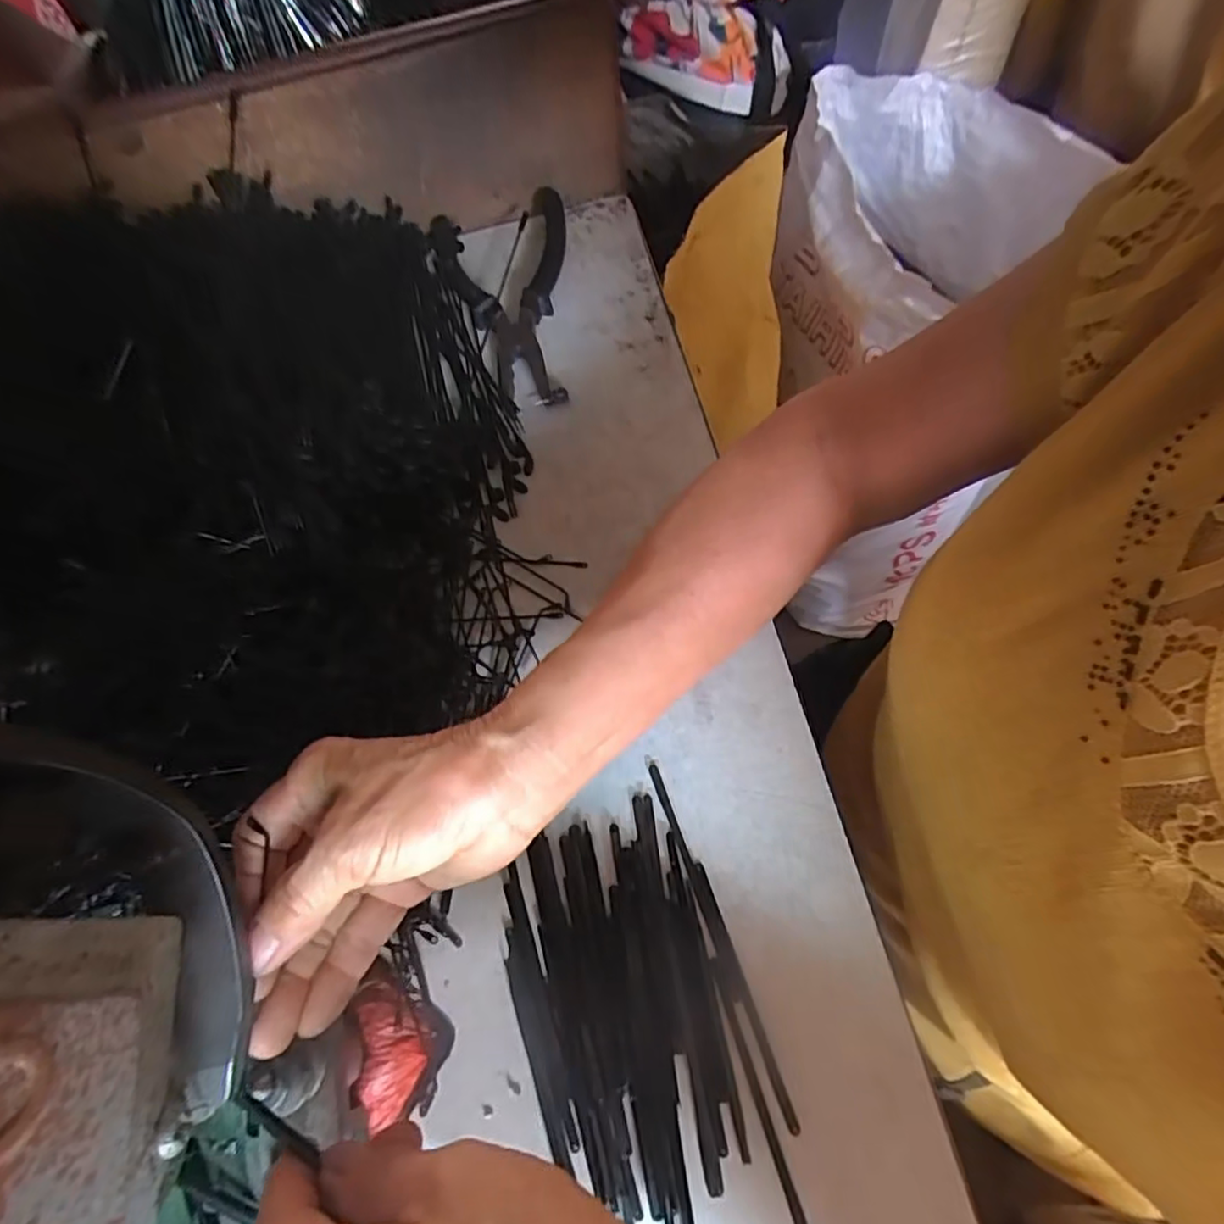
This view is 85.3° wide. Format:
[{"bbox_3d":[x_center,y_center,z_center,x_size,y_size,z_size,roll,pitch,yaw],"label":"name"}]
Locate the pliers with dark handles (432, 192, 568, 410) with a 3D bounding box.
[{"bbox_3d":[-0.060,-0.213,0.440,0.093,0.013,0.187,-18,64,-2],"label":"pliers with dark handles"}]

